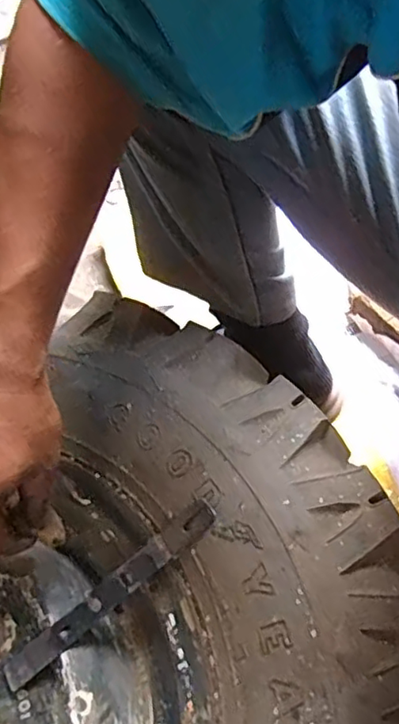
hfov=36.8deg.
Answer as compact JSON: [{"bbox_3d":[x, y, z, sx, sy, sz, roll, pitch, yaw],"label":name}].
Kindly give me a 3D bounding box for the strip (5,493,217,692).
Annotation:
[{"bbox_3d":[-0.065,0.170,0.444,0.188,0.007,0.022,-39,62,-4],"label":"strip"}]

